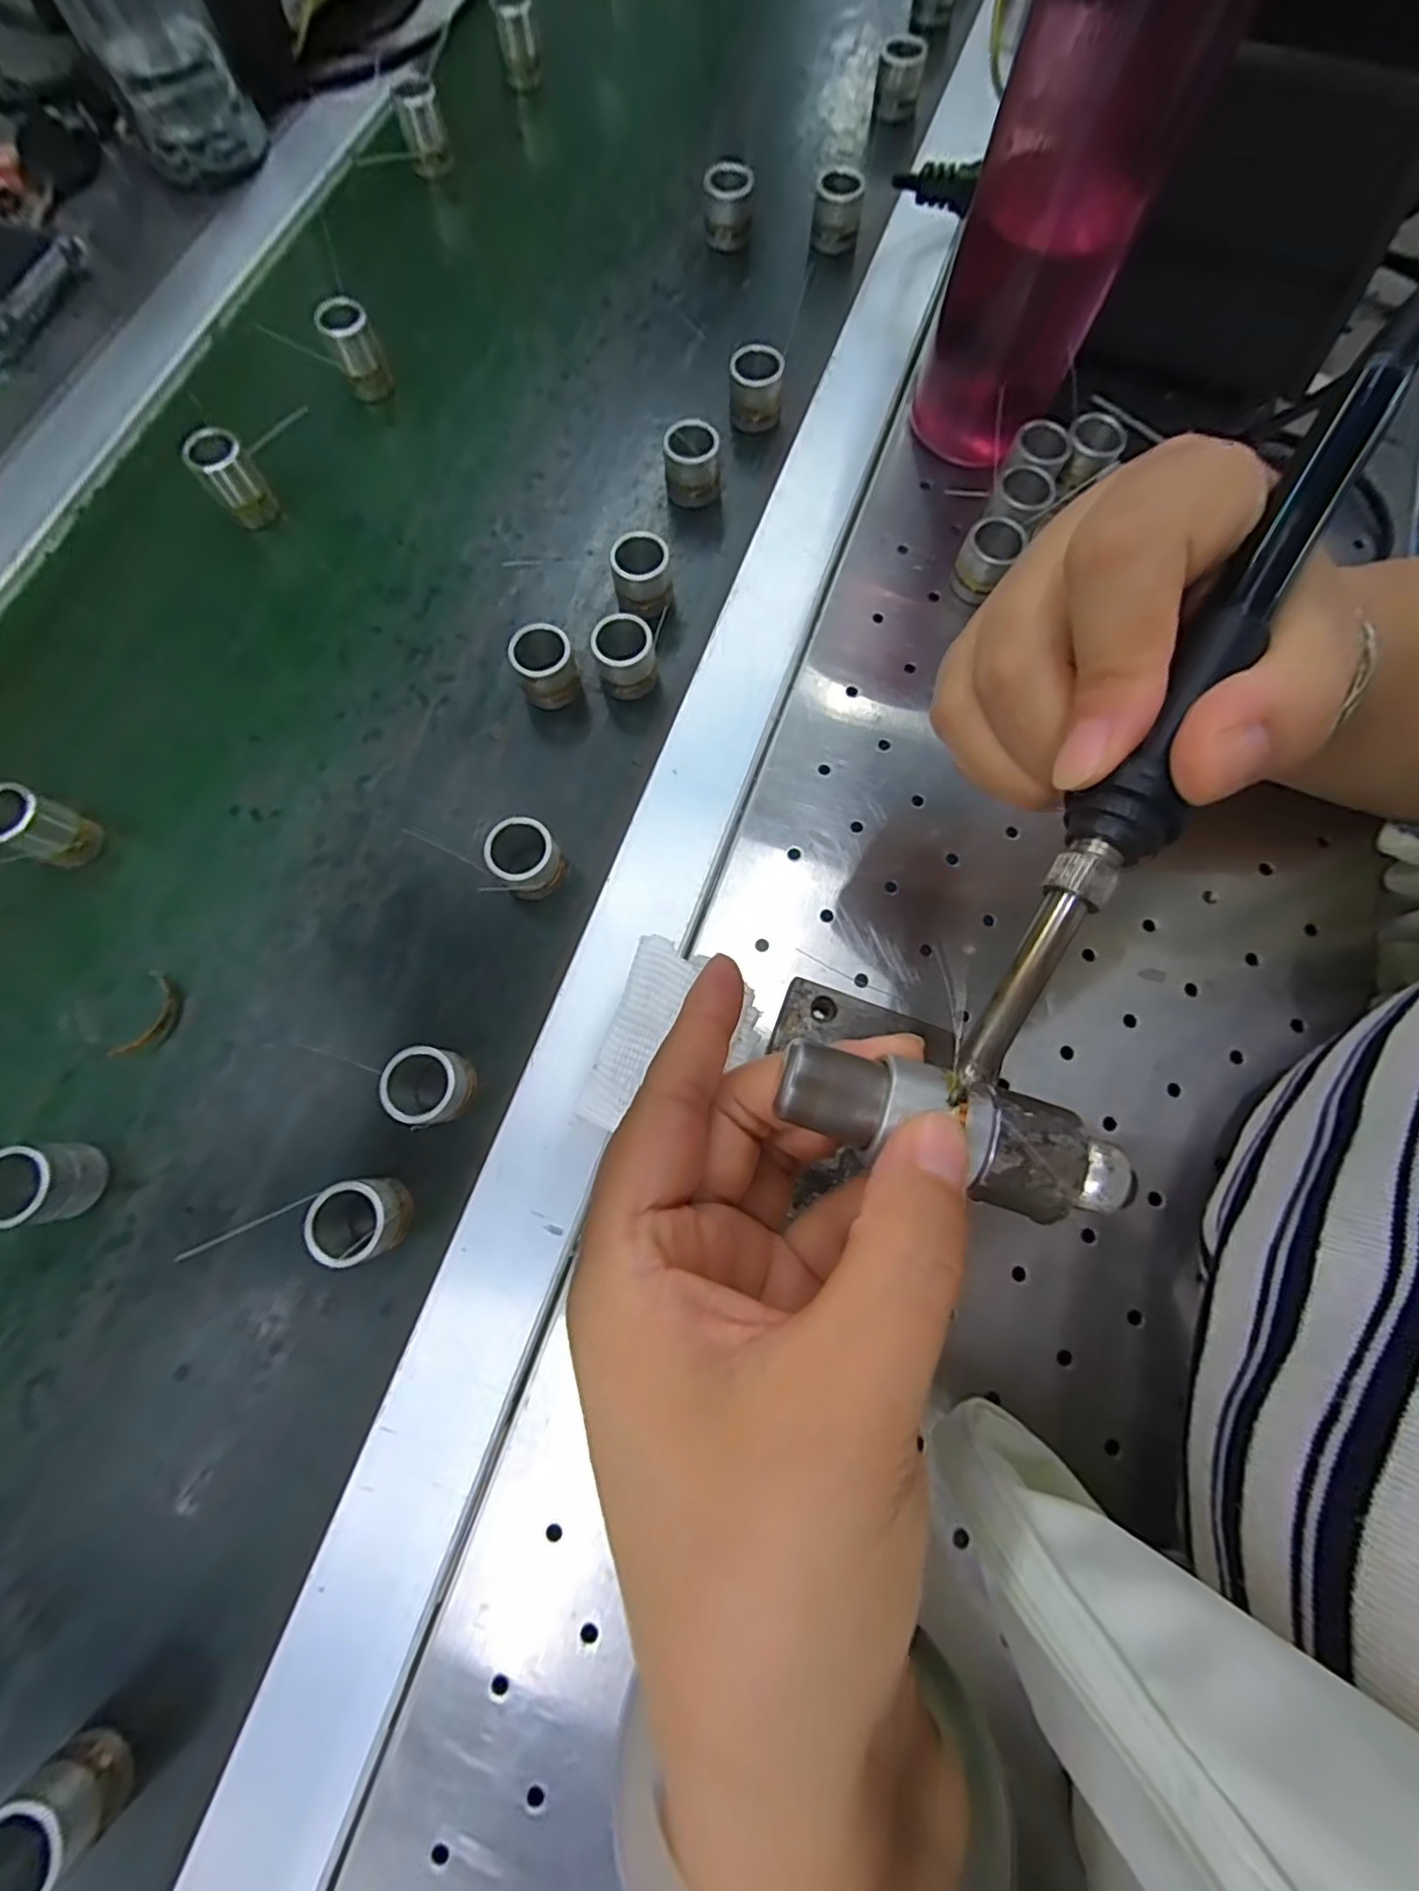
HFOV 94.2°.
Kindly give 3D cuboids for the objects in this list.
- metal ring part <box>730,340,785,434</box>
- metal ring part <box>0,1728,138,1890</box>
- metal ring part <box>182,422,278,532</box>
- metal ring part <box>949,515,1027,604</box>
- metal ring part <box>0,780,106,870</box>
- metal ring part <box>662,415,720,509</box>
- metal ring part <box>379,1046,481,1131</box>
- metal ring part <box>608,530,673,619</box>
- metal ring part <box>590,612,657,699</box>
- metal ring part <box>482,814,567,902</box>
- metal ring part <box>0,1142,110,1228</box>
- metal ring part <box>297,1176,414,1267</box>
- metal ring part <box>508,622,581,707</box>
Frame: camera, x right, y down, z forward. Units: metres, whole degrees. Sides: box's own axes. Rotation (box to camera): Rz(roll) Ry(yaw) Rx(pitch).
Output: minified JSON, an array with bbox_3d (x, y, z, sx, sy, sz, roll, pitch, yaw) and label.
[{"bbox_3d":[0.021,-0.258,0.308,0.023,0.028,0.023,0,75,1],"label":"metal ring part"},{"bbox_3d":[-0.181,0.241,0.181,0.024,0.024,0.023,42,79,11],"label":"metal ring part"},{"bbox_3d":[-0.211,-0.206,0.294,0.021,0.038,0.017,-39,78,-9],"label":"metal ring part"},{"bbox_3d":[0.117,-0.164,0.280,0.020,0.023,0.028,35,78,9],"label":"metal ring part"},{"bbox_3d":[-0.252,-0.044,0.249,0.017,0.036,0.022,25,77,7],"label":"metal ring part"},{"bbox_3d":[-0.008,-0.214,0.296,0.024,0.028,0.021,-4,75,0],"label":"metal ring part"},{"bbox_3d":[-0.097,0.050,0.231,0.026,0.024,0.026,0,75,1],"label":"metal ring part"},{"bbox_3d":[-0.029,-0.156,0.282,0.024,0.026,0.024,-9,75,-2],"label":"metal ring part"},{"bbox_3d":[-0.034,-0.117,0.271,0.024,0.028,0.022,0,75,1],"label":"metal ring part"},{"bbox_3d":[-0.068,-0.032,0.250,0.025,0.025,0.025,0,75,1],"label":"metal ring part"},{"bbox_3d":[-0.225,0.080,0.222,0.024,0.026,0.025,0,75,1],"label":"metal ring part"},{"bbox_3d":[-0.114,0.091,0.220,0.027,0.027,0.025,0,75,1],"label":"metal ring part"},{"bbox_3d":[-0.067,-0.113,0.269,0.024,0.025,0.025,0,75,1],"label":"metal ring part"}]

